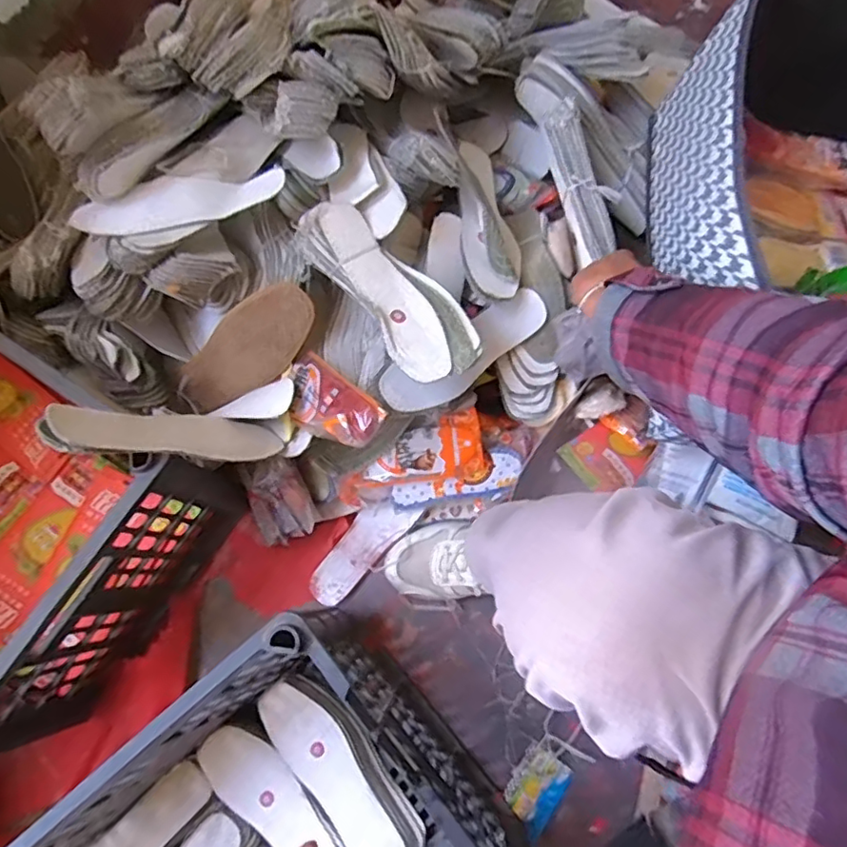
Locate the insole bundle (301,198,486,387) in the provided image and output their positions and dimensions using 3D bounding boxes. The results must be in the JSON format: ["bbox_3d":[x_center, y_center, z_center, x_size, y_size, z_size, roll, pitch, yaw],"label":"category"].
[{"bbox_3d":[-0.033,-0.140,0.589,0.088,0.039,0.222,-36,75,-10],"label":"insole bundle"}]

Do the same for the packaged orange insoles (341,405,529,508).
[{"bbox_3d":[0.006,0.049,0.713,0.210,0.110,0.033,-17,28,5],"label":"packaged orange insoles"}]

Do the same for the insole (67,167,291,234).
[{"bbox_3d":[-0.247,-0.226,0.590,0.210,0.023,0.070,-14,72,-4],"label":"insole"}]

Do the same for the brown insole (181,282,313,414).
[{"bbox_3d":[-0.194,-0.075,0.631,0.078,0.013,0.192,41,118,-16],"label":"brown insole"}]

